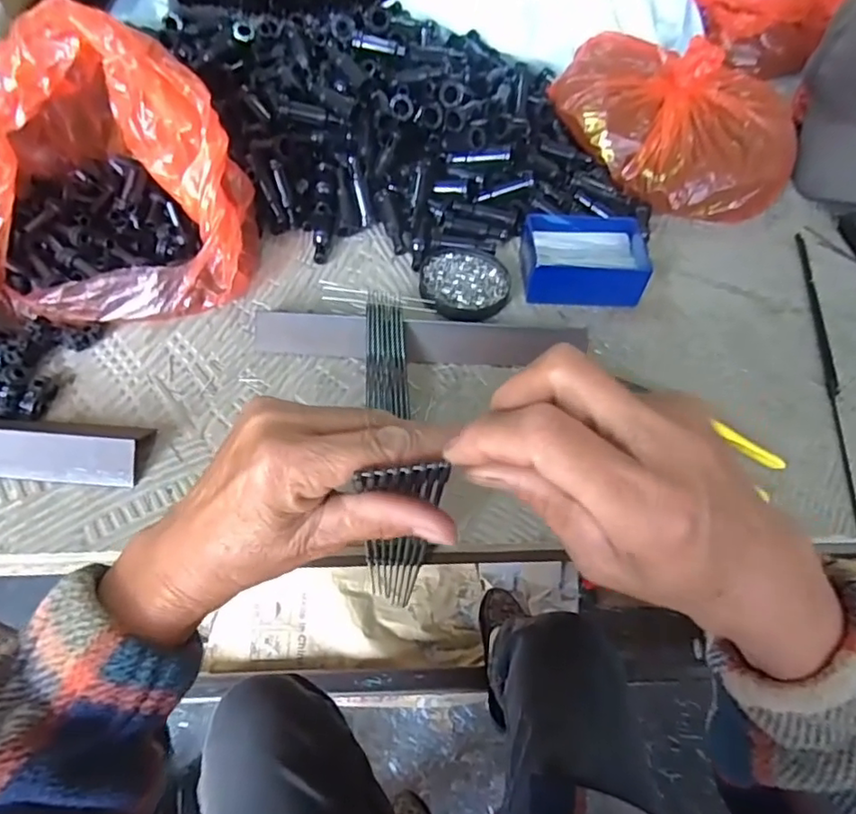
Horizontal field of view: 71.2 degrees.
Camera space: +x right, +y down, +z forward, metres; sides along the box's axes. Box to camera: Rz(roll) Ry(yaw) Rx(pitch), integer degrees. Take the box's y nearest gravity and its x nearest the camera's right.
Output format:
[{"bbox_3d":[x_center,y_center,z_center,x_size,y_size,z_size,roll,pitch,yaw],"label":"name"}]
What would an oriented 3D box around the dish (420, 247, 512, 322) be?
[{"bbox_3d":[0.036,-0.118,0.566,0.082,0.011,0.086,2,55,-3],"label":"dish"}]

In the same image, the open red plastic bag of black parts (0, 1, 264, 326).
[{"bbox_3d":[-0.284,-0.195,0.493,0.226,0.166,0.240,-35,64,-25],"label":"open red plastic bag of black parts"}]

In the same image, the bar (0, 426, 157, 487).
[{"bbox_3d":[-0.323,0.028,0.420,0.254,0.033,0.031,5,55,0],"label":"bar"}]

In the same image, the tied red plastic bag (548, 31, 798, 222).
[{"bbox_3d":[0.267,-0.299,0.653,0.266,0.114,0.178,11,55,4],"label":"tied red plastic bag"}]

